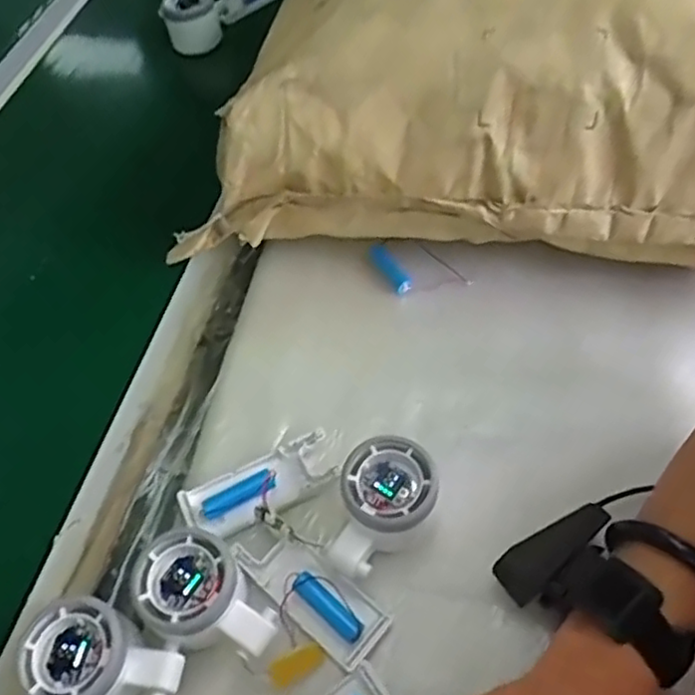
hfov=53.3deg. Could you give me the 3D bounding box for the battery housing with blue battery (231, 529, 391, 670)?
[{"bbox_3d":[-0.022,0.146,0.420,0.098,0.015,0.039,35,65,26],"label":"battery housing with blue battery"}]

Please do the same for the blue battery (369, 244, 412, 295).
[{"bbox_3d":[0.034,-0.063,0.553,0.014,0.019,0.045,-44,101,-24],"label":"blue battery"}]

